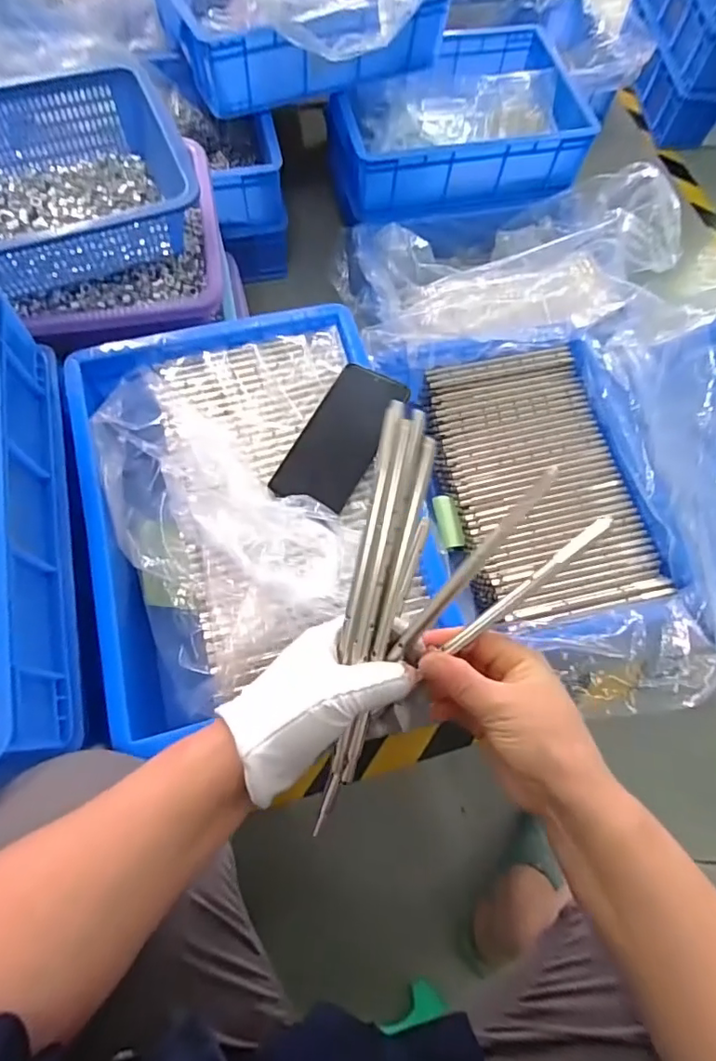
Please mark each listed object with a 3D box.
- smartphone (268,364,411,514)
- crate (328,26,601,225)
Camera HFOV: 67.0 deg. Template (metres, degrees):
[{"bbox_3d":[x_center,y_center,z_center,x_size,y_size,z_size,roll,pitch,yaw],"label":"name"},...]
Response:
[{"bbox_3d":[-0.015,-0.093,0.541,0.072,0.009,0.161,31,79,-4],"label":"smartphone"},{"bbox_3d":[0.163,-0.715,0.960,0.417,0.110,0.314,-12,70,-7],"label":"crate"}]

